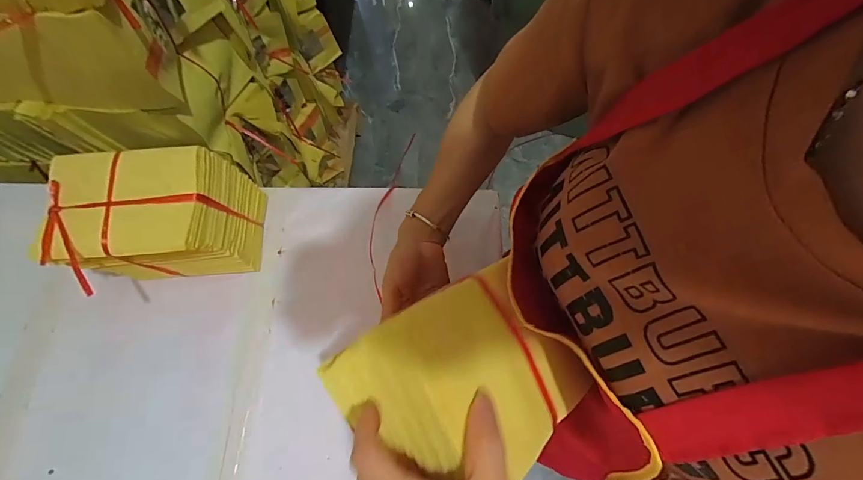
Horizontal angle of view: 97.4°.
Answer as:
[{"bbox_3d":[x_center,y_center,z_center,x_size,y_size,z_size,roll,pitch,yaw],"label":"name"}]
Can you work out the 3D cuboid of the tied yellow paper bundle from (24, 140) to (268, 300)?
[{"bbox_3d":[-0.313,-0.020,0.447,0.171,0.138,0.123,-6,68,-1],"label":"tied yellow paper bundle"}]

